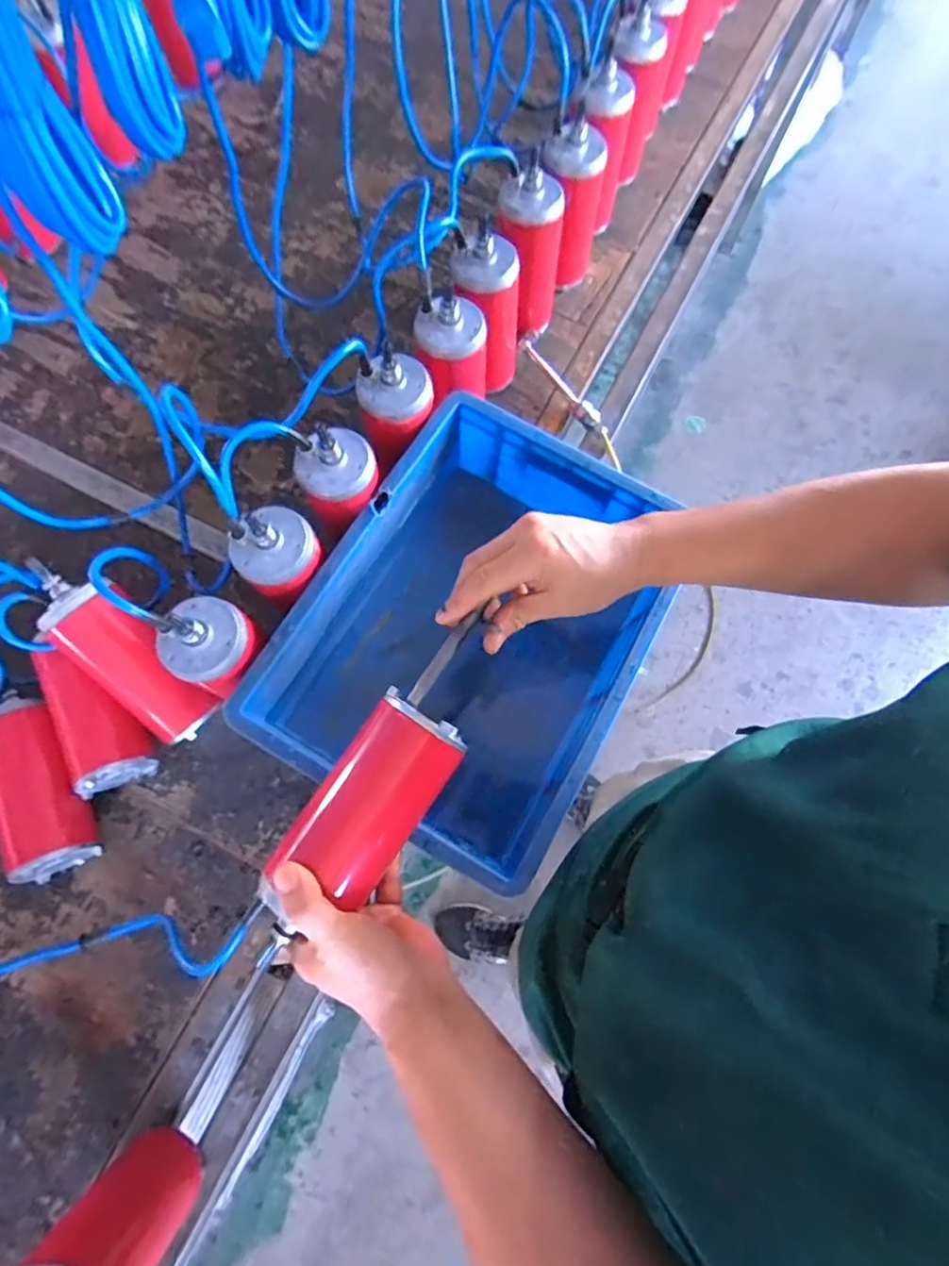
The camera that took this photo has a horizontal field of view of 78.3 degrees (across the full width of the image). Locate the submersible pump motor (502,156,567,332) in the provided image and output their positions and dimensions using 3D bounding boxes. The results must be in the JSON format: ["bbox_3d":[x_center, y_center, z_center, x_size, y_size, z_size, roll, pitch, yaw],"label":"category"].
[{"bbox_3d":[0.067,-0.458,0.723,0.076,0.184,0.064,3,73,1],"label":"submersible pump motor"}]

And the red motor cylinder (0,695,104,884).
[{"bbox_3d":[-0.447,0.156,0.598,0.071,0.076,0.180,-24,75,-8],"label":"red motor cylinder"}]

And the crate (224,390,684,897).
[{"bbox_3d":[0.004,0.004,0.613,0.297,0.169,0.395,29,75,8],"label":"crate"}]

